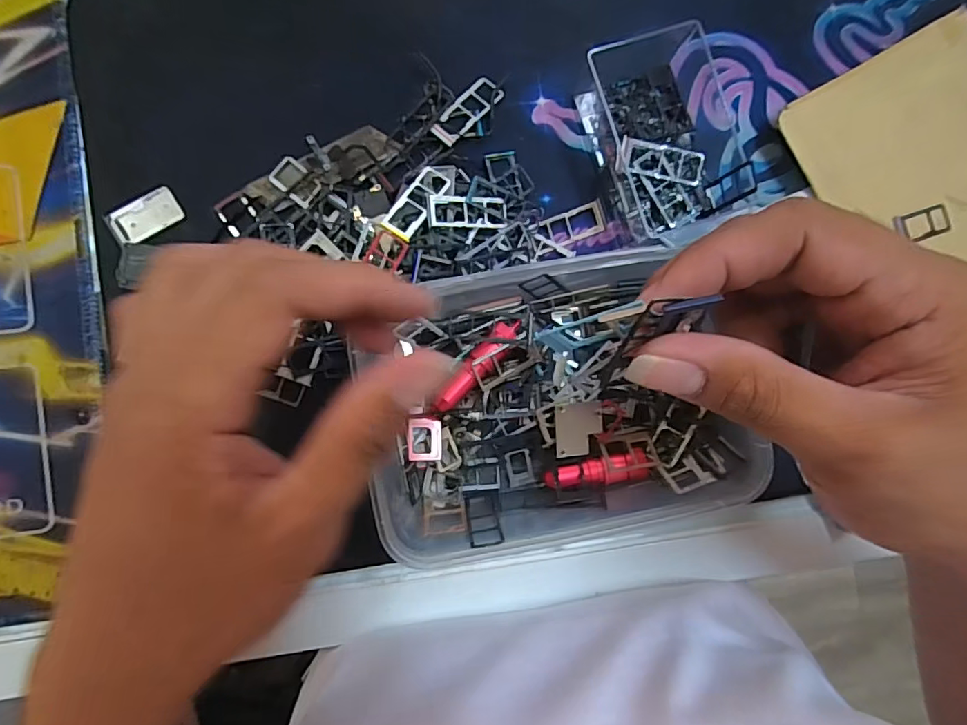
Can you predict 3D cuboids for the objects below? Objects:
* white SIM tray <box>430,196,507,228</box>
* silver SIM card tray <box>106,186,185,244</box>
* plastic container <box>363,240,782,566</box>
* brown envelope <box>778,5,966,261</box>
[{"bbox_3d":[-0.007,-0.072,0.253,0.038,0.004,0.015,-5,87,-22],"label":"white SIM tray"},{"bbox_3d":[-0.158,-0.068,0.247,0.031,0.004,0.018,-32,91,-4],"label":"silver SIM card tray"},{"bbox_3d":[0.033,0.016,0.244,0.164,0.038,0.123,-11,89,-4],"label":"plastic container"},{"bbox_3d":[0.250,-0.093,0.282,0.147,0.006,0.160,-31,92,-13],"label":"brown envelope"}]

